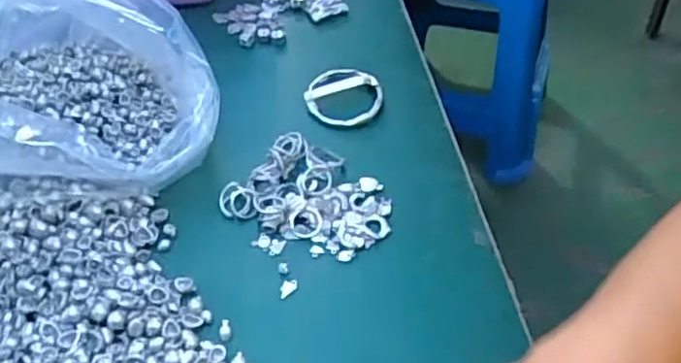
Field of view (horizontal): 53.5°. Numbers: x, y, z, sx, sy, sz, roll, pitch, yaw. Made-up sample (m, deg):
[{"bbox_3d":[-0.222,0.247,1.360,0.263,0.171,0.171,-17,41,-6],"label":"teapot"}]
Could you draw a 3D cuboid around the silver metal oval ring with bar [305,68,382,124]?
[{"bbox_3d":[0.002,-0.067,0.525,0.062,0.013,0.055,27,51,24],"label":"silver metal oval ring with bar"}]

